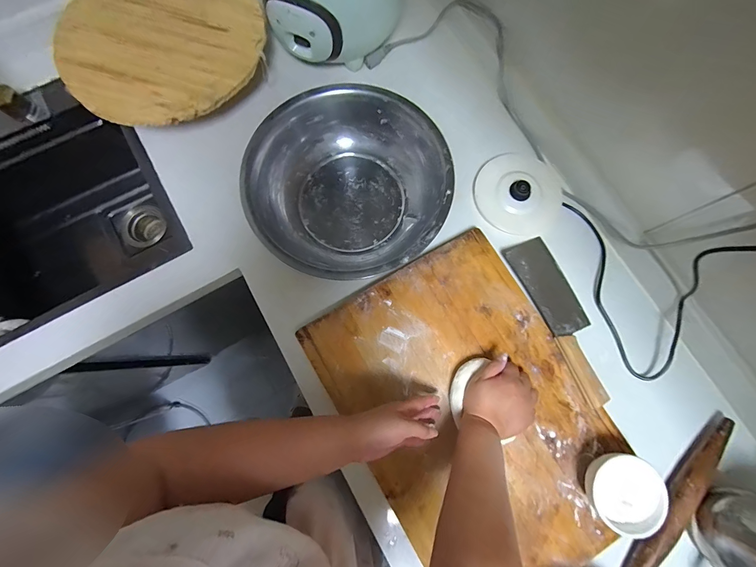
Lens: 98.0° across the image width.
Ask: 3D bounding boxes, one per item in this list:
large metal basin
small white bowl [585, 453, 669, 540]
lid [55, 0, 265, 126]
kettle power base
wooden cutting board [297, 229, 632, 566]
[{"bbox_3d":[-0.048,-0.154,0.547,0.295,0.096,0.306,0,78,-1],"label":"large metal basin"},{"bbox_3d":[0.338,0.290,0.461,0.087,0.049,0.095,0,78,-1],"label":"small white bowl"},{"bbox_3d":[-0.358,-0.408,0.546,0.301,0.030,0.319,0,78,-1],"label":"lid"},{"bbox_3d":[0.252,-0.162,0.579,0.151,0.027,0.139,-4,78,-1],"label":"kettle power base"},{"bbox_3d":[0.144,0.197,0.507,0.342,0.028,0.476,-30,80,-6],"label":"wooden cutting board"}]

